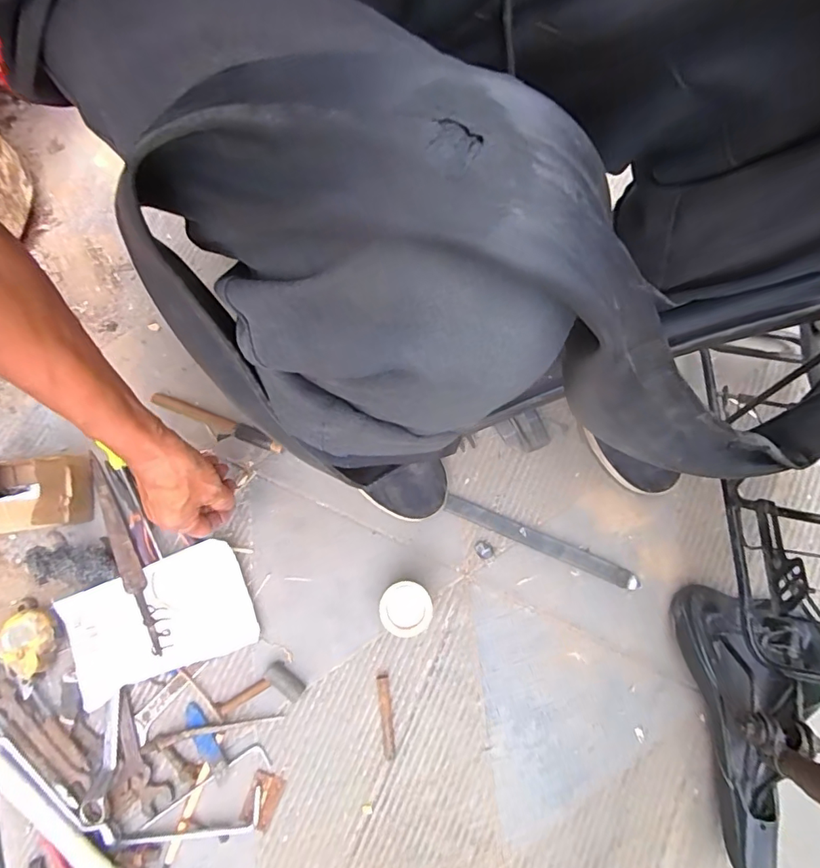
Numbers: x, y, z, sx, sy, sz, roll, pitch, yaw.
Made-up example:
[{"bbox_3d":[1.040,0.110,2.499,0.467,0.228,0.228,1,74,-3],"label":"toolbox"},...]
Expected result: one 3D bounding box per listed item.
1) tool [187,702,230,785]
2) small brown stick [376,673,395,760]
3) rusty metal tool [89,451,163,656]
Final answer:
[{"bbox_3d":[-0.221,0.334,0.536,0.022,0.012,0.084,-35,77,-6],"label":"tool"},{"bbox_3d":[-0.026,0.308,0.541,0.013,0.007,0.083,-8,76,1],"label":"small brown stick"},{"bbox_3d":[-0.334,0.132,0.577,0.021,0.007,0.257,-20,66,-29],"label":"rusty metal tool"}]

